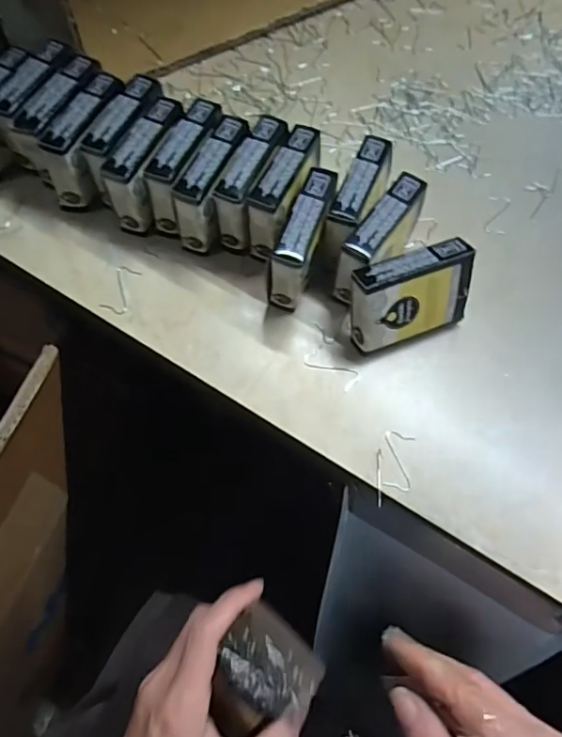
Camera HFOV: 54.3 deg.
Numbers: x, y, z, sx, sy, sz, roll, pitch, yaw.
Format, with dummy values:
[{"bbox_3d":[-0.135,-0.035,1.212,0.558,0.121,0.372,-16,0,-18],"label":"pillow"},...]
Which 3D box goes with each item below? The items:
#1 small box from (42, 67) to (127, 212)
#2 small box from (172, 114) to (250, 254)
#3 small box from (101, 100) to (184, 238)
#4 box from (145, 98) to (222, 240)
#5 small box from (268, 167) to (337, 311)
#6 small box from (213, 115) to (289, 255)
[{"bbox_3d":[-0.129,-0.152,0.377,0.024,0.056,0.079,22,68,7],"label":"small box"},{"bbox_3d":[-0.044,-0.120,0.367,0.023,0.058,0.074,23,68,7],"label":"small box"},{"bbox_3d":[-0.087,-0.134,0.371,0.025,0.056,0.072,23,68,7],"label":"small box"},{"bbox_3d":[-0.063,-0.132,0.371,0.023,0.057,0.077,22,68,7],"label":"box"},{"bbox_3d":[0.014,-0.079,0.351,0.021,0.057,0.074,20,67,6],"label":"small box"},{"bbox_3d":[-0.018,-0.120,0.367,0.023,0.058,0.073,23,68,7],"label":"small box"}]

